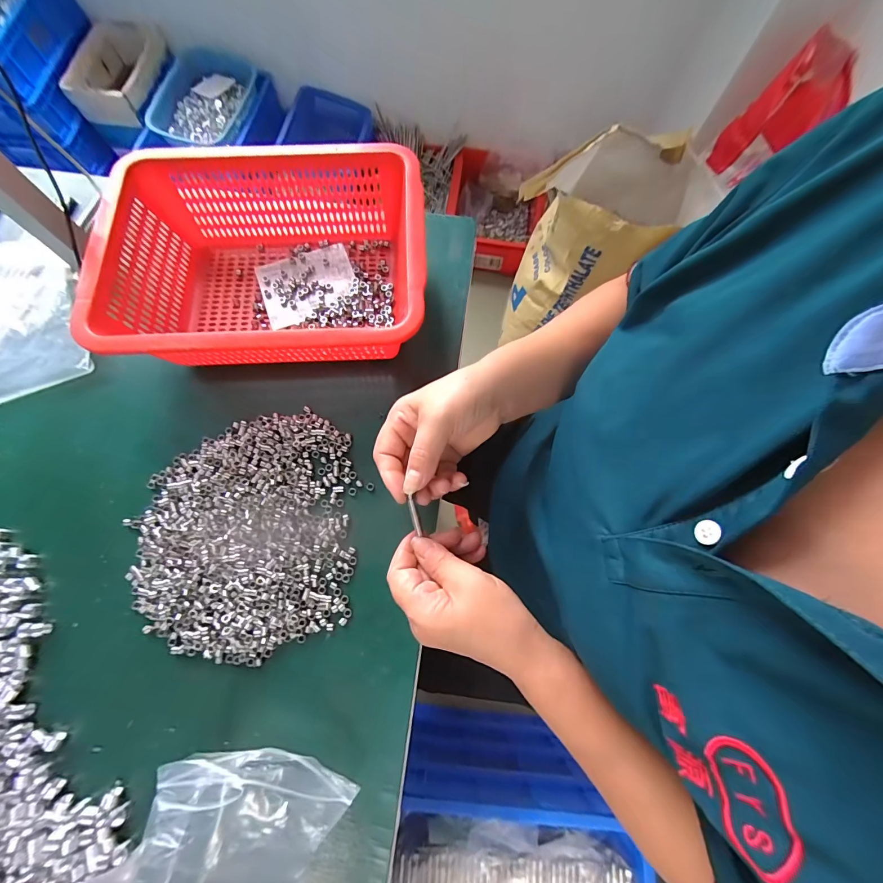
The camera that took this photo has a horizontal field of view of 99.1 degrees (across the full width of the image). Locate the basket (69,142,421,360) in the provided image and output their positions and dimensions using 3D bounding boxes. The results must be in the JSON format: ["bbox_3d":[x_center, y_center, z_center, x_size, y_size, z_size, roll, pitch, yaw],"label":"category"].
[{"bbox_3d":[-0.172,-0.175,0.392,0.305,0.097,0.227,-1,73,-1],"label":"basket"}]

